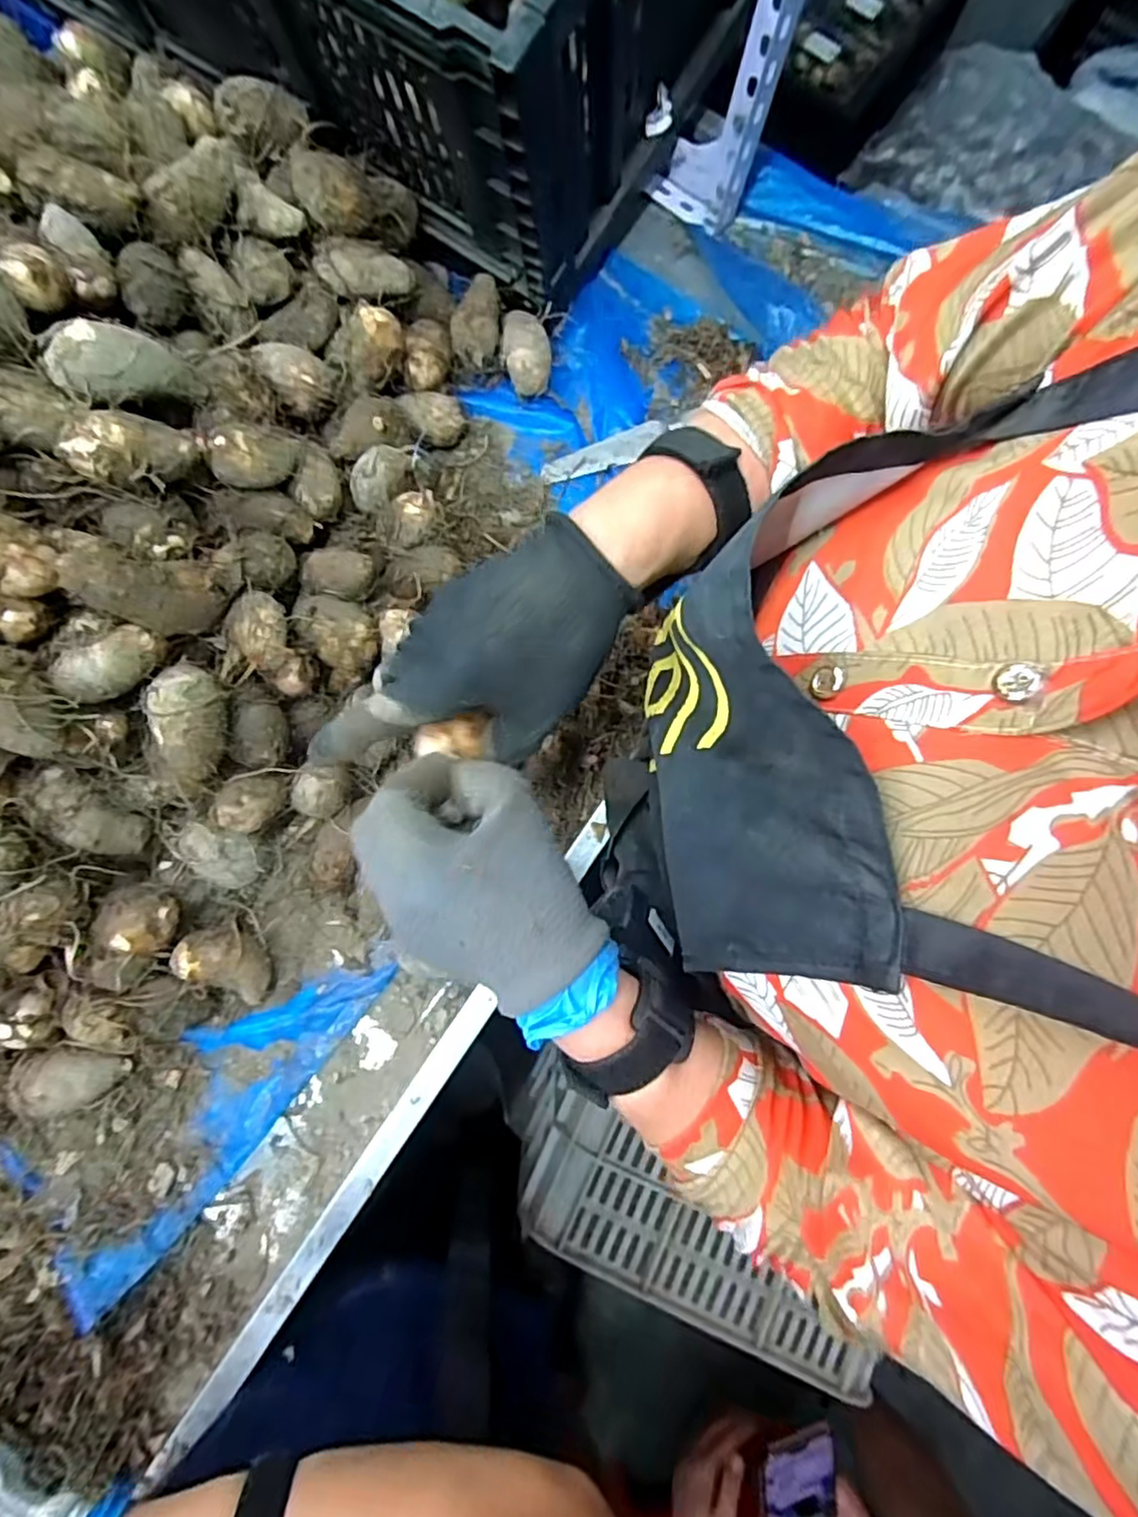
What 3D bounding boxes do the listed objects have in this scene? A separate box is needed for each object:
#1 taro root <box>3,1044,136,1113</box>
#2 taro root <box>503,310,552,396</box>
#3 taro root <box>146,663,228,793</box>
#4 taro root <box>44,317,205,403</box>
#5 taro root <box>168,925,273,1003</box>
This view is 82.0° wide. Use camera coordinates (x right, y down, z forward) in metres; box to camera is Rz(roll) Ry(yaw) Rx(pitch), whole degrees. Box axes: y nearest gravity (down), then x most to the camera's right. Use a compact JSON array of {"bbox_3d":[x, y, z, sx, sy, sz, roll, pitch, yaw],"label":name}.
[{"bbox_3d":[-0.339,0.216,0.447,0.064,0.032,0.043,-15,80,-3],"label":"taro root"},{"bbox_3d":[-0.034,-0.332,0.535,0.037,0.031,0.069,-5,80,-1],"label":"taro root"},{"bbox_3d":[-0.230,-0.019,0.394,0.039,0.033,0.074,5,80,1],"label":"taro root"},{"bbox_3d":[-0.258,-0.233,0.389,0.081,0.032,0.037,-21,77,-43],"label":"taro root"},{"bbox_3d":[-0.238,0.141,0.460,0.062,0.035,0.042,27,81,5],"label":"taro root"}]

